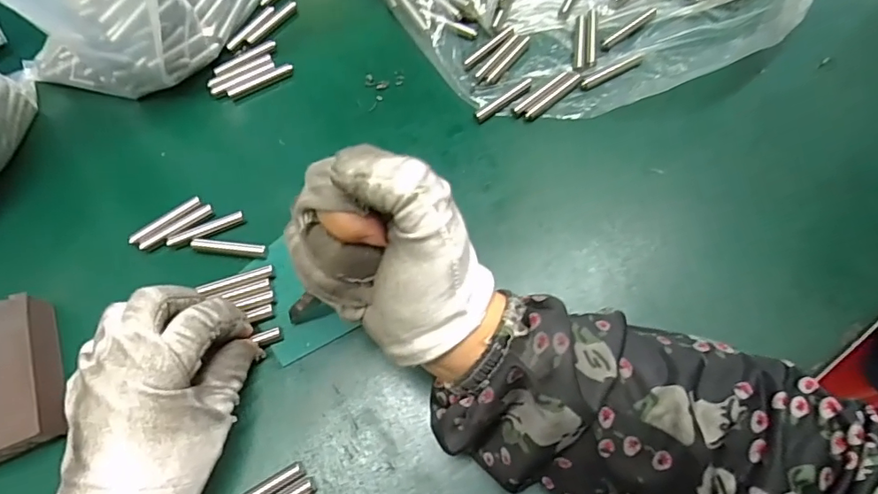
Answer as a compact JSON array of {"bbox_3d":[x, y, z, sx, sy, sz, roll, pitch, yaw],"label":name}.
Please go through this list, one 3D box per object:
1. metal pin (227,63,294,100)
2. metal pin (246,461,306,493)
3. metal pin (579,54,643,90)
[{"bbox_3d":[-0.127,-0.119,0.364,0.047,0.008,0.007,-27,68,-9],"label":"metal pin"},{"bbox_3d":[-0.091,0.125,0.260,0.048,0.004,0.008,-30,69,-10],"label":"metal pin"},{"bbox_3d":[0.121,-0.122,0.352,0.050,0.006,0.007,-29,69,-9],"label":"metal pin"}]

